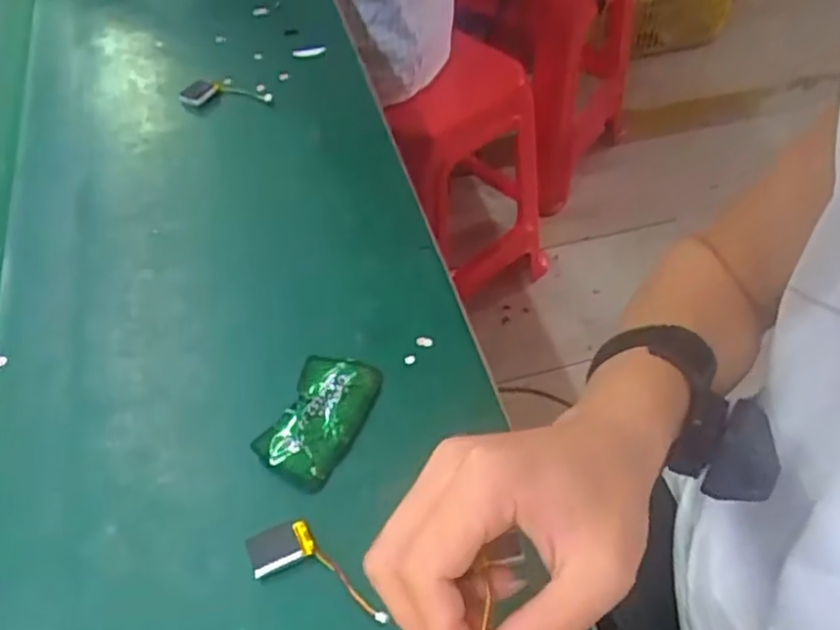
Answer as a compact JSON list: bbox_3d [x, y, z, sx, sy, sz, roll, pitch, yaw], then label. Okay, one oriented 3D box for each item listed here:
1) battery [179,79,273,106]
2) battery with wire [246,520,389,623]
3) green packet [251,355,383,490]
[{"bbox_3d":[-0.171,-0.199,0.634,0.079,0.011,0.027,-4,51,0],"label":"battery"},{"bbox_3d":[-0.055,0.133,0.359,0.033,0.006,0.075,-36,57,-26],"label":"battery with wire"},{"bbox_3d":[-0.058,0.058,0.416,0.050,0.011,0.083,16,52,15],"label":"green packet"}]

